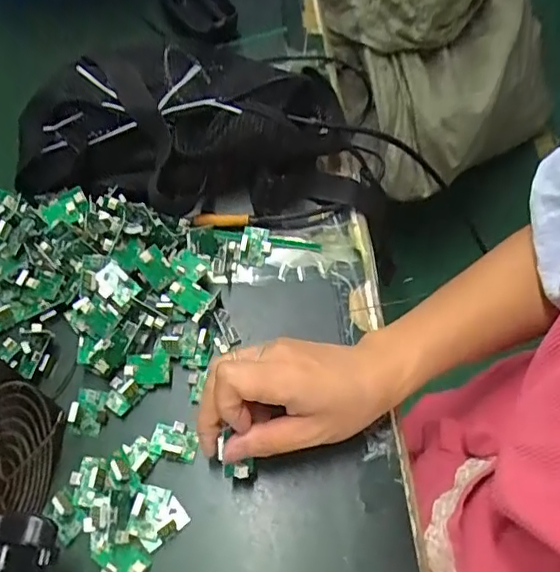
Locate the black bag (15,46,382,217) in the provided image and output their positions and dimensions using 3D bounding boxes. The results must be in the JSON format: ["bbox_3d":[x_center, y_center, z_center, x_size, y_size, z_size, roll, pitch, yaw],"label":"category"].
[{"bbox_3d":[-0.070,-0.141,0.463,0.283,0.068,0.130,4,60,4],"label":"black bag"}]

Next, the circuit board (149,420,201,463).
[{"bbox_3d":[-0.069,0.102,0.372,0.031,0.006,0.024,12,61,9],"label":"circuit board"}]

